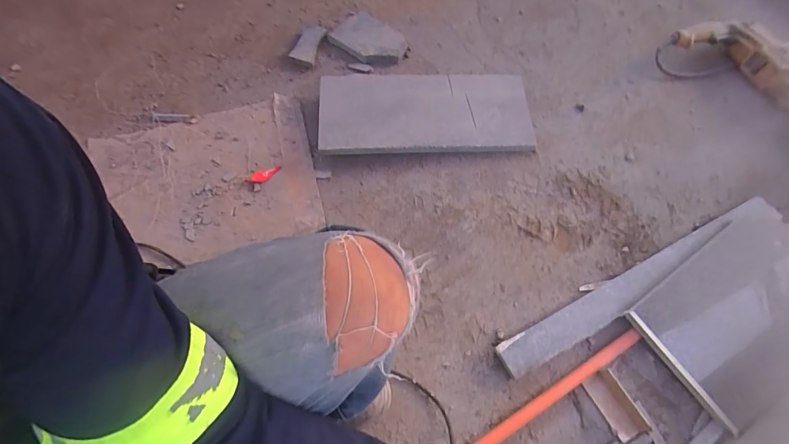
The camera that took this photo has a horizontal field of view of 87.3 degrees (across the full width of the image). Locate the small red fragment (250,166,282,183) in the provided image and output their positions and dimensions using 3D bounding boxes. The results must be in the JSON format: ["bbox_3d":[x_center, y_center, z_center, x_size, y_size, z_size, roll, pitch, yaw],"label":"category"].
[{"bbox_3d":[-0.261,-0.096,0.843,0.063,0.008,0.026,-19,66,-9],"label":"small red fragment"}]

